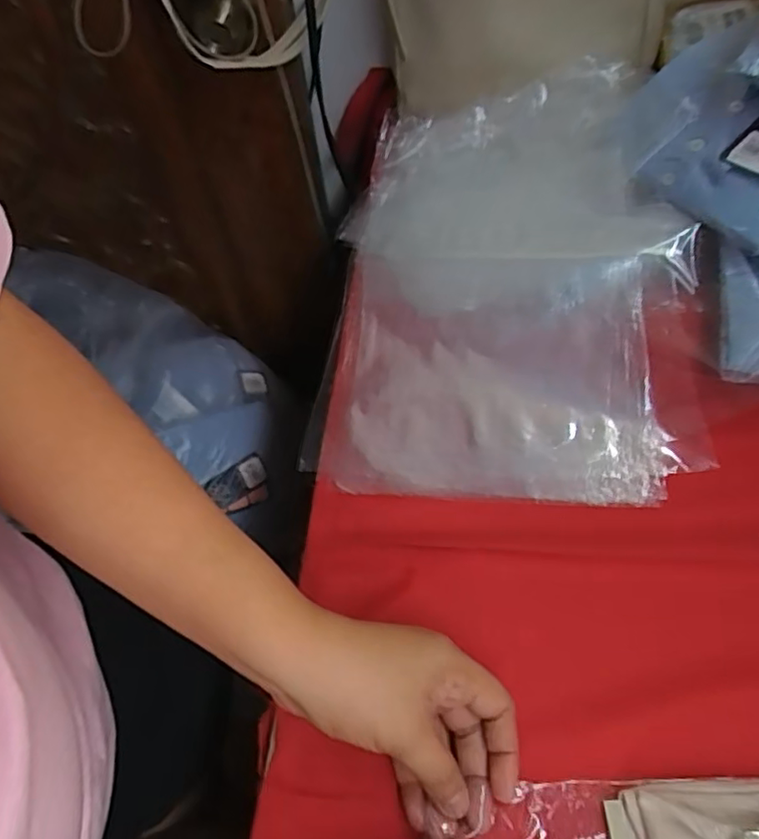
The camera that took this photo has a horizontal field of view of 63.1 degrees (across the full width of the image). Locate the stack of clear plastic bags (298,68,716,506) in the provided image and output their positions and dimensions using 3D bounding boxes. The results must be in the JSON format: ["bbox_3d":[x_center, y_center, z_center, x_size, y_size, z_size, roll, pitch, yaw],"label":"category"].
[{"bbox_3d":[0.103,-0.127,0.518,0.282,0.064,0.388,3,59,6],"label":"stack of clear plastic bags"}]

